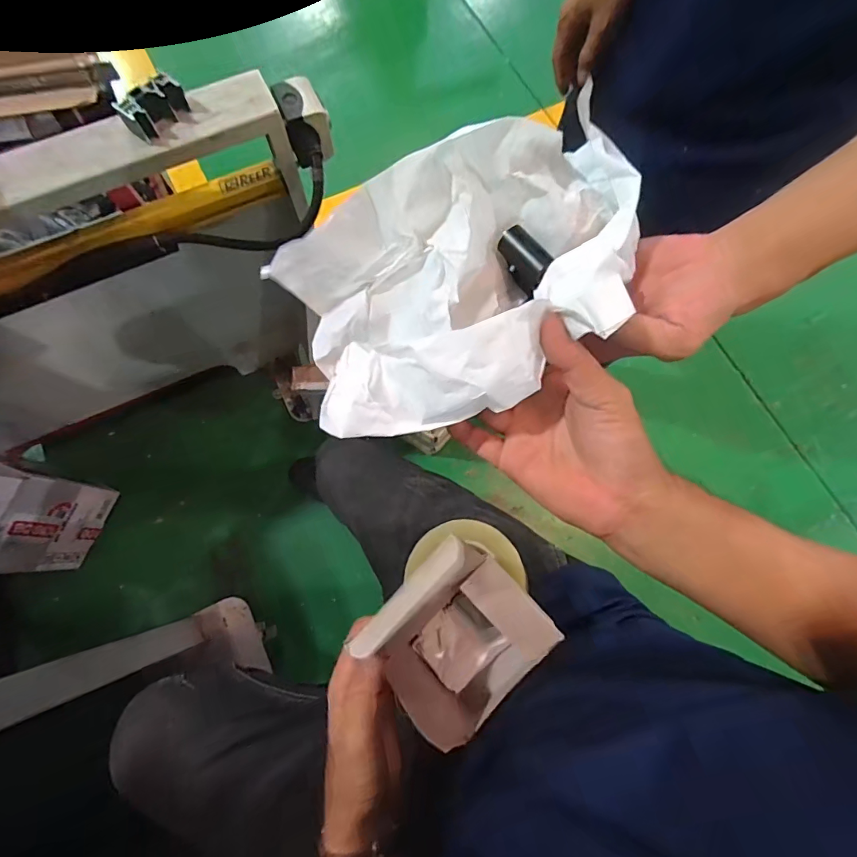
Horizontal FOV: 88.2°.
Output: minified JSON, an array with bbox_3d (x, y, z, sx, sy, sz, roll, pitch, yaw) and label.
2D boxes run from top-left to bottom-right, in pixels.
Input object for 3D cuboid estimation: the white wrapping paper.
[{"bbox_3d":[0.028,-0.094,0.277,0.233,0.087,0.150,-25,77,-7],"label":"white wrapping paper"}]

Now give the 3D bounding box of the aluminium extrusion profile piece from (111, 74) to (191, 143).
[{"bbox_3d":[-0.343,-0.402,0.555,0.081,0.038,0.032,-42,79,-11],"label":"aluminium extrusion profile piece"}]

